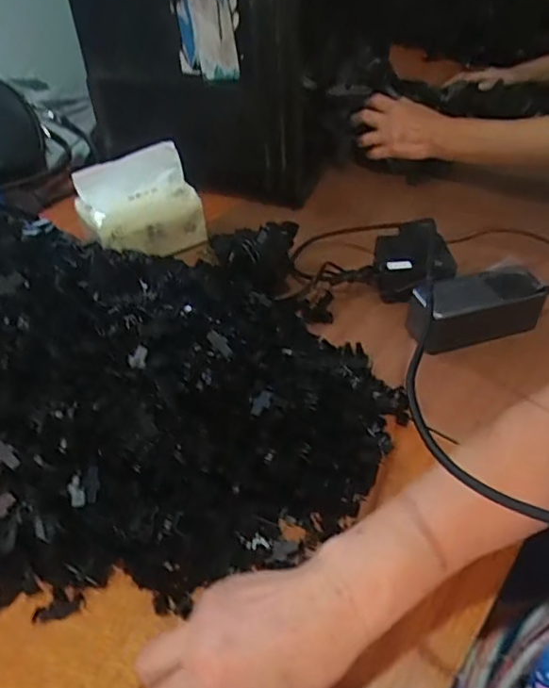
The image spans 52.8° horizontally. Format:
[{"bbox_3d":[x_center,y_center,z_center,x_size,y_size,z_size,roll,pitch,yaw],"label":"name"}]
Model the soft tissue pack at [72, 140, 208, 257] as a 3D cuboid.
[{"bbox_3d":[-0.165,-0.168,0.673,0.135,0.086,0.100,-23,48,-21],"label":"soft tissue pack"}]

